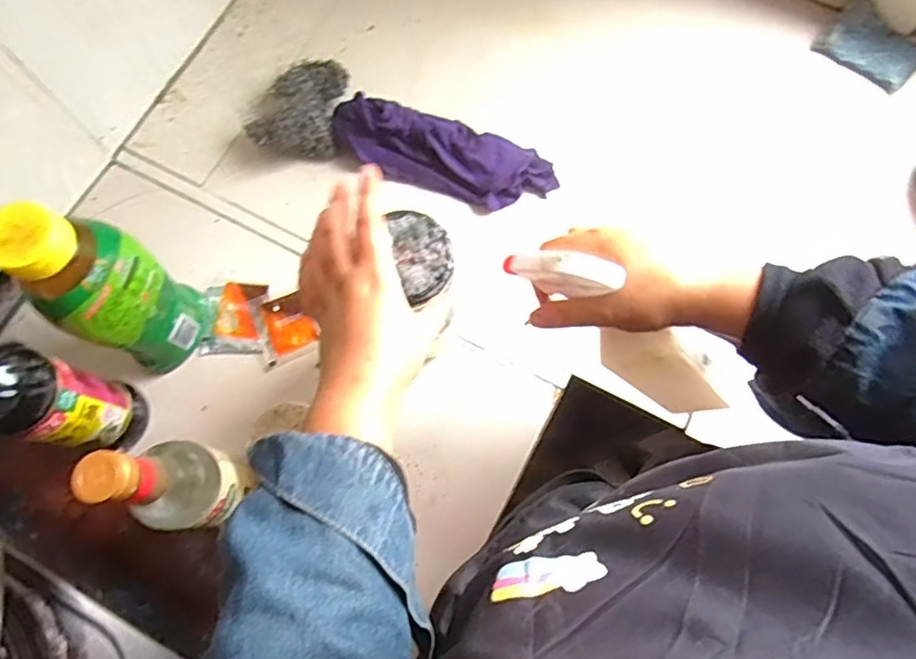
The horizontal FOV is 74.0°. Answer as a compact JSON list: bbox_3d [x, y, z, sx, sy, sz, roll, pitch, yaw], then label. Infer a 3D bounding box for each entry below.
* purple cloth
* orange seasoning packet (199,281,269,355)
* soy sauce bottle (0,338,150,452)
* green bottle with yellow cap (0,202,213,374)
[{"bbox_3d":[-0.017,-0.196,0.675,0.255,0.040,0.086,18,74,6],"label":"purple cloth"},{"bbox_3d":[-0.235,-0.012,0.641,0.068,0.007,0.077,-1,73,0],"label":"orange seasoning packet"},{"bbox_3d":[-0.336,0.058,0.491,0.056,0.262,0.074,15,74,5],"label":"soy sauce bottle"},{"bbox_3d":[-0.298,-0.032,0.534,0.078,0.230,0.077,-26,75,-7],"label":"green bottle with yellow cap"}]

